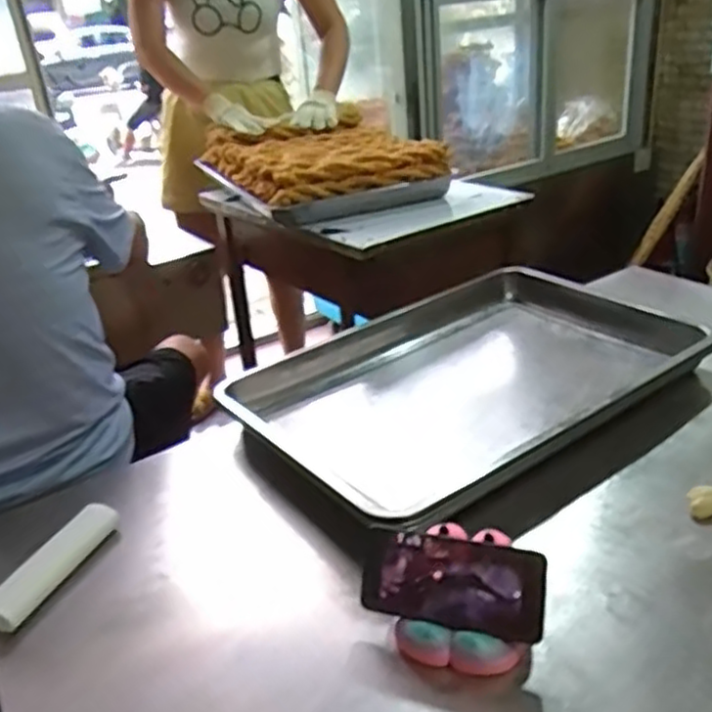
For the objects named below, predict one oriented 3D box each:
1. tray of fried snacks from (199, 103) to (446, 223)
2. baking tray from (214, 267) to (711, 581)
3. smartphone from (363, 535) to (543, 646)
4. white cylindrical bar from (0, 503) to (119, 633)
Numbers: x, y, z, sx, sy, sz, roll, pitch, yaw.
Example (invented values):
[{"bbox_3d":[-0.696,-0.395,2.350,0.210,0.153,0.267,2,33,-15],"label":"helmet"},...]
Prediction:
[{"bbox_3d":[-0.073,-0.396,1.463,0.350,0.113,0.479,-19,29,-23],"label":"tray of fried snacks"},{"bbox_3d":[0.167,0.026,0.984,0.662,0.080,0.417,-24,32,-31],"label":"baking tray"},{"bbox_3d":[0.082,0.195,0.612,0.155,0.073,0.011,4,-8,18],"label":"smartphone"},{"bbox_3d":[-0.318,0.219,0.747,0.046,0.031,0.172,7,30,25],"label":"white cylindrical bar"}]

